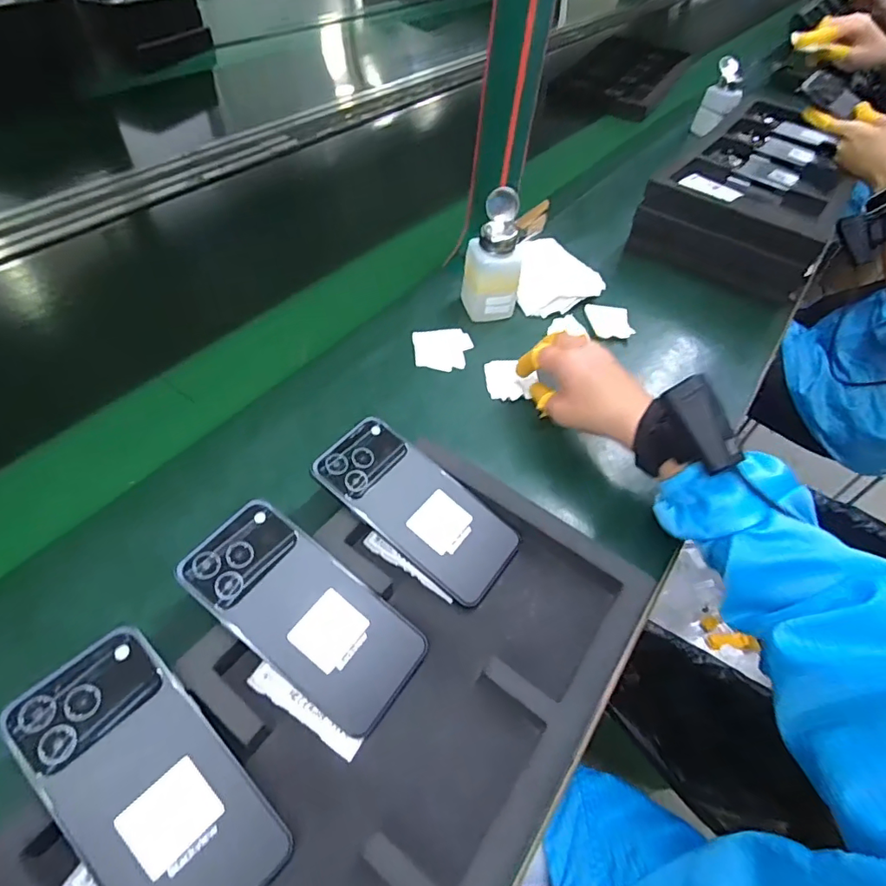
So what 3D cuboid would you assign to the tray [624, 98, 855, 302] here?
[{"bbox_3d":[0.480,-0.404,0.809,0.237,0.089,0.476,27,54,16],"label":"tray"}]

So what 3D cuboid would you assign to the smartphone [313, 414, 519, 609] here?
[{"bbox_3d":[-0.019,0.049,0.410,0.162,0.008,0.074,40,58,7],"label":"smartphone"}]

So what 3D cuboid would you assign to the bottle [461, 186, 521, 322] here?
[{"bbox_3d":[0.054,-0.201,0.577,0.054,0.129,0.056,-16,54,-18],"label":"bottle"}]

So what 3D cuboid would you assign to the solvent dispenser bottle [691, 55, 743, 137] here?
[{"bbox_3d":[0.538,-0.664,1.014,0.066,0.114,0.060,24,53,13],"label":"solvent dispenser bottle"}]

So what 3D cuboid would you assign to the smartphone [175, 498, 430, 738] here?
[{"bbox_3d":[-0.092,0.111,0.349,0.163,0.007,0.074,39,58,6],"label":"smartphone"}]

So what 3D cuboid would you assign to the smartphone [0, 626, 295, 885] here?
[{"bbox_3d":[-0.159,0.183,0.284,0.075,0.008,0.161,-38,77,-29],"label":"smartphone"}]

